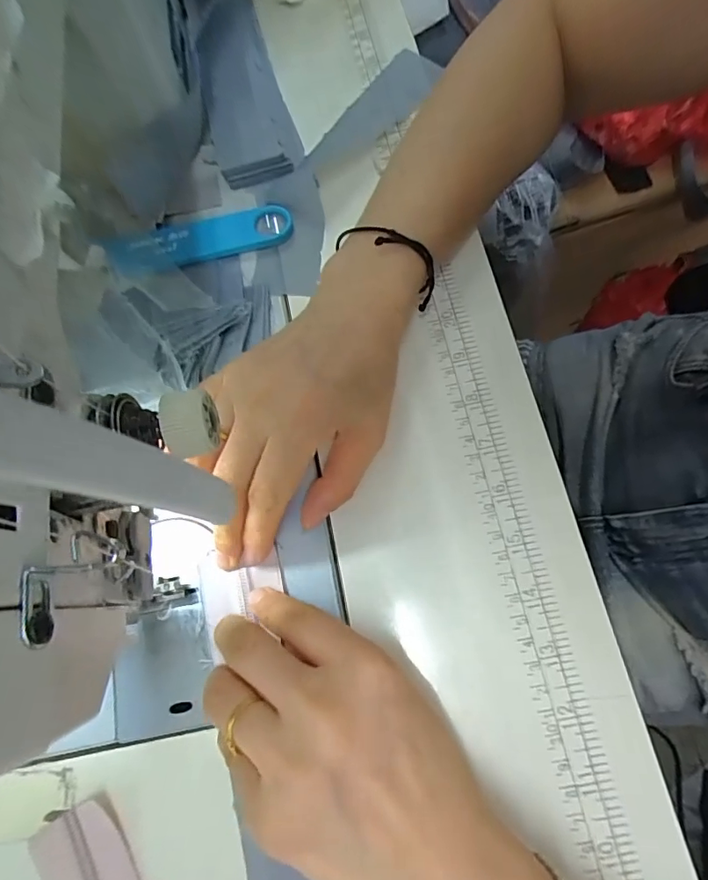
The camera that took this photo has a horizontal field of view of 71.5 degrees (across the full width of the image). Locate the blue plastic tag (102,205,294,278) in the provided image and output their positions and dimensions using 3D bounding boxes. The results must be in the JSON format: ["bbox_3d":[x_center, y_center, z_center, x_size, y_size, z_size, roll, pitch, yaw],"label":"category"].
[{"bbox_3d":[-0.095,-0.124,0.302,0.110,0.005,0.031,-17,72,-1],"label":"blue plastic tag"}]

